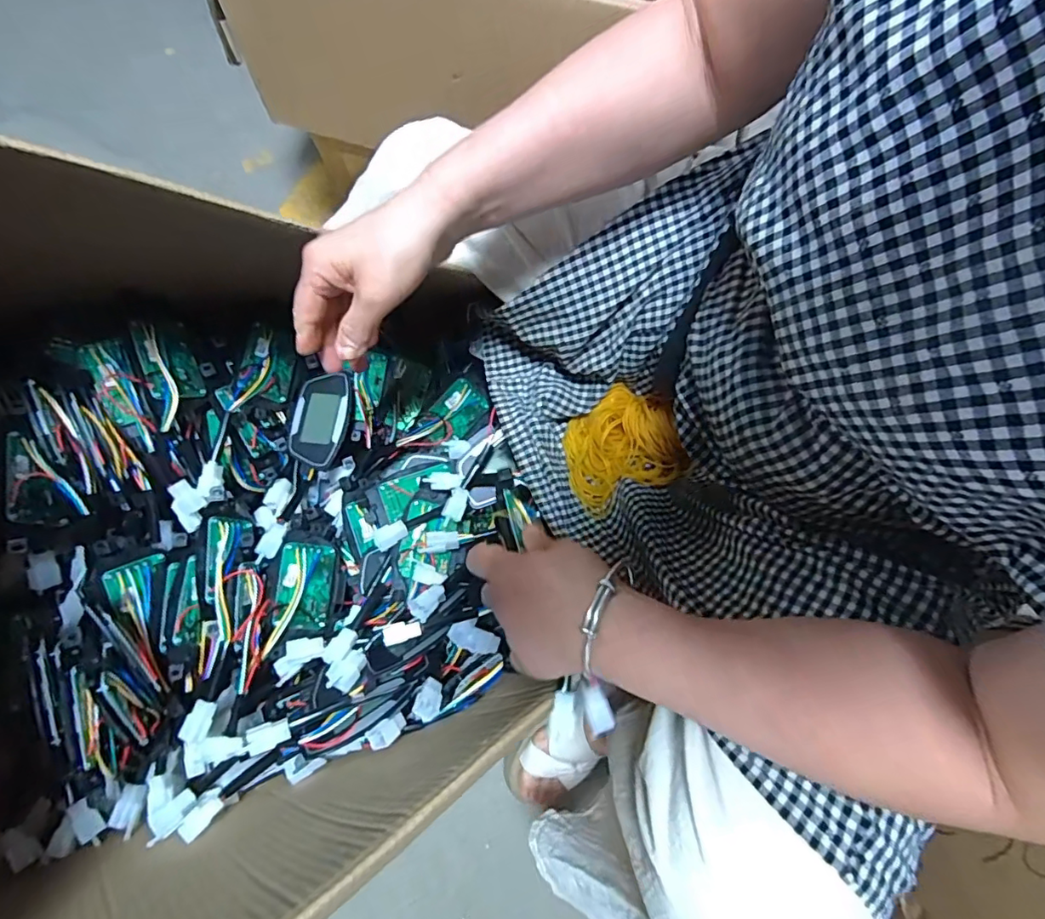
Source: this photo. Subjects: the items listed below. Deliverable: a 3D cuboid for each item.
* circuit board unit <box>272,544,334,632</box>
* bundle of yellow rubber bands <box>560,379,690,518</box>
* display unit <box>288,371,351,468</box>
[{"bbox_3d":[-0.202,0.118,0.508,0.048,0.009,0.076,14,70,-38],"label":"circuit board unit"},{"bbox_3d":[0.095,-0.014,0.533,0.115,0.026,0.102,-24,78,-4],"label":"bundle of yellow rubber bands"},{"bbox_3d":[-0.211,-0.043,0.564,0.063,0.016,0.100,5,78,2],"label":"display unit"}]

